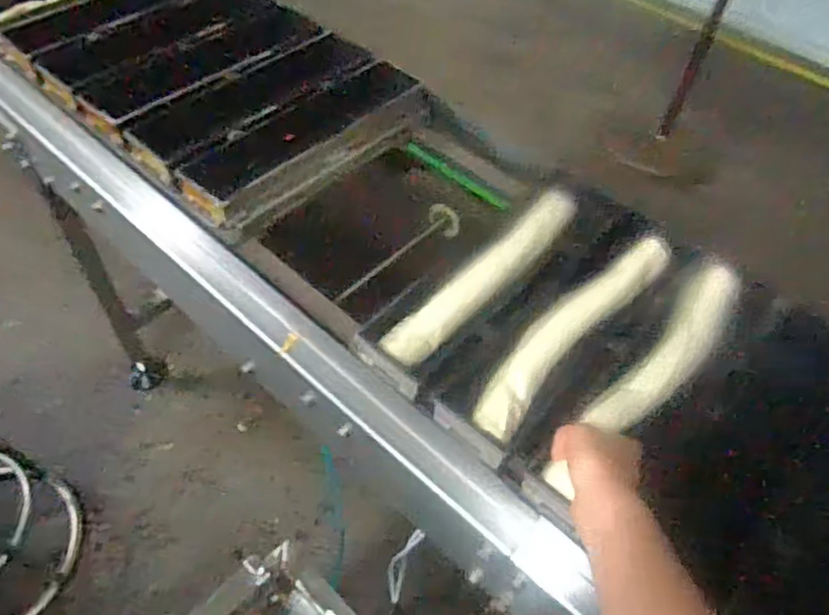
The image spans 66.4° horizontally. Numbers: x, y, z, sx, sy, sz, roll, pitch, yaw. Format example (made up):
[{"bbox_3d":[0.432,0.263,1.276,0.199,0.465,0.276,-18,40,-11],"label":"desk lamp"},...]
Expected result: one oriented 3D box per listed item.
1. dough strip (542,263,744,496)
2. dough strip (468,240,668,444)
[{"bbox_3d":[0.240,0.070,0.649,0.062,0.049,0.335,38,61,25],"label":"dough strip"},{"bbox_3d":[0.176,0.014,0.698,0.060,0.035,0.336,36,58,24],"label":"dough strip"}]

